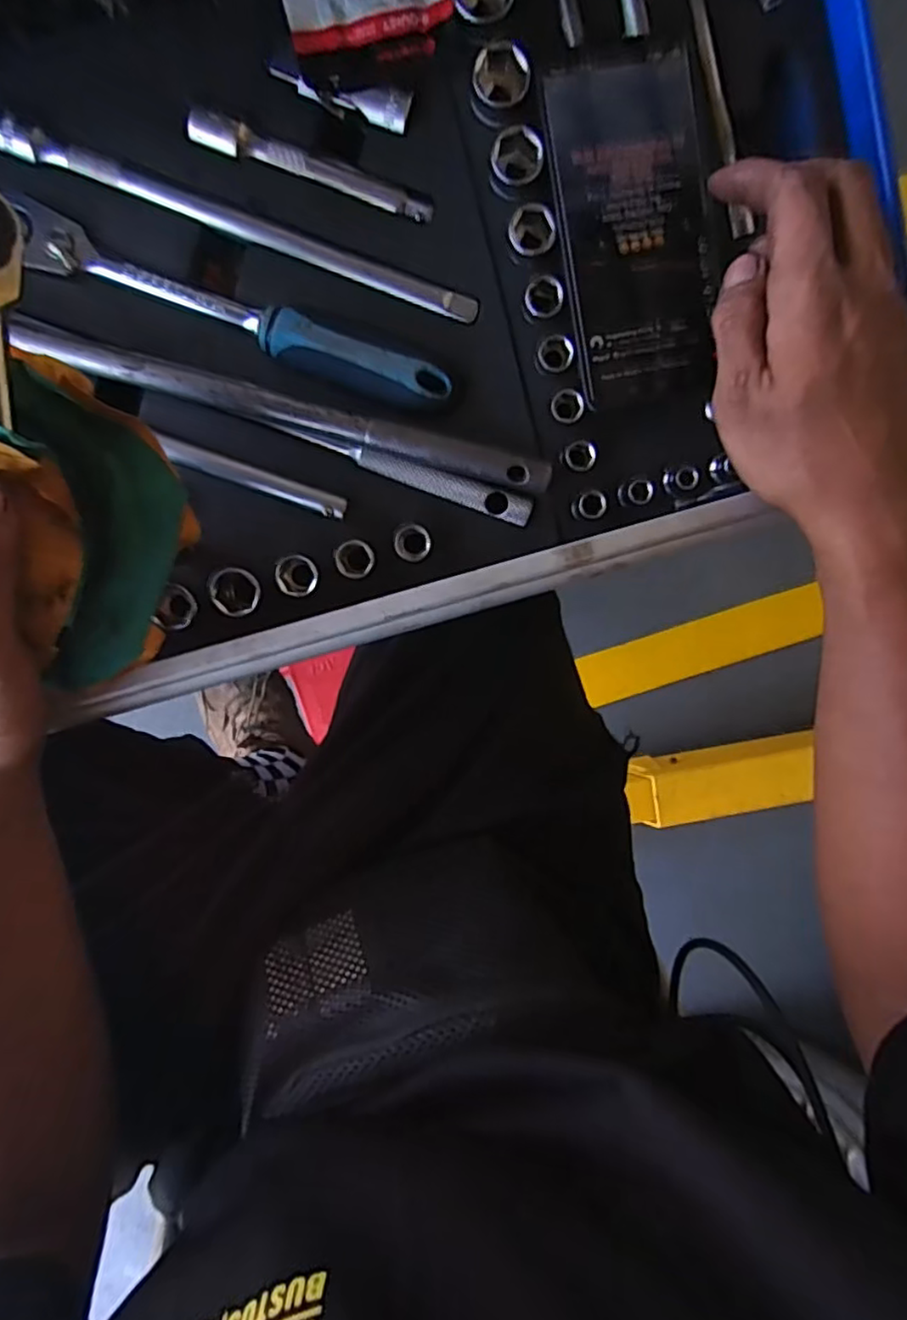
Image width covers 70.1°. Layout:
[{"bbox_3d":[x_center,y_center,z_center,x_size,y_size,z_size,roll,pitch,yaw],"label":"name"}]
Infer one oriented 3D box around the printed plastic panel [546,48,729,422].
[{"bbox_3d":[0.094,-0.214,0.324,0.077,0.011,0.155,-10,95,-1],"label":"printed plastic panel"}]

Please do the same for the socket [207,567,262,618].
[{"bbox_3d":[-0.116,-0.037,0.351,0.024,0.027,0.024,0,95,-2],"label":"socket"}]

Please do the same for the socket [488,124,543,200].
[{"bbox_3d":[0.031,-0.247,0.324,0.024,0.020,0.027,13,95,-3],"label":"socket"}]

